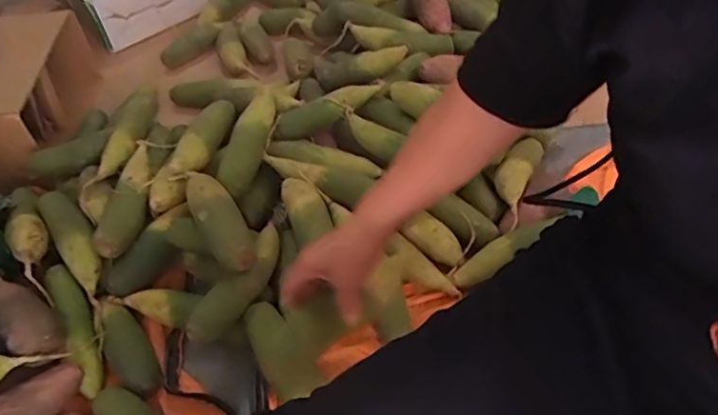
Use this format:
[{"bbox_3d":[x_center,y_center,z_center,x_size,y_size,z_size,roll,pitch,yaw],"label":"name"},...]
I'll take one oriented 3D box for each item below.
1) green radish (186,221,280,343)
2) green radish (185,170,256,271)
[{"bbox_3d":[-0.157,0.098,0.777,0.047,0.052,0.208,15,51,19],"label":"green radish"},{"bbox_3d":[-0.199,0.015,0.812,0.062,0.064,0.177,-26,50,-17],"label":"green radish"}]

